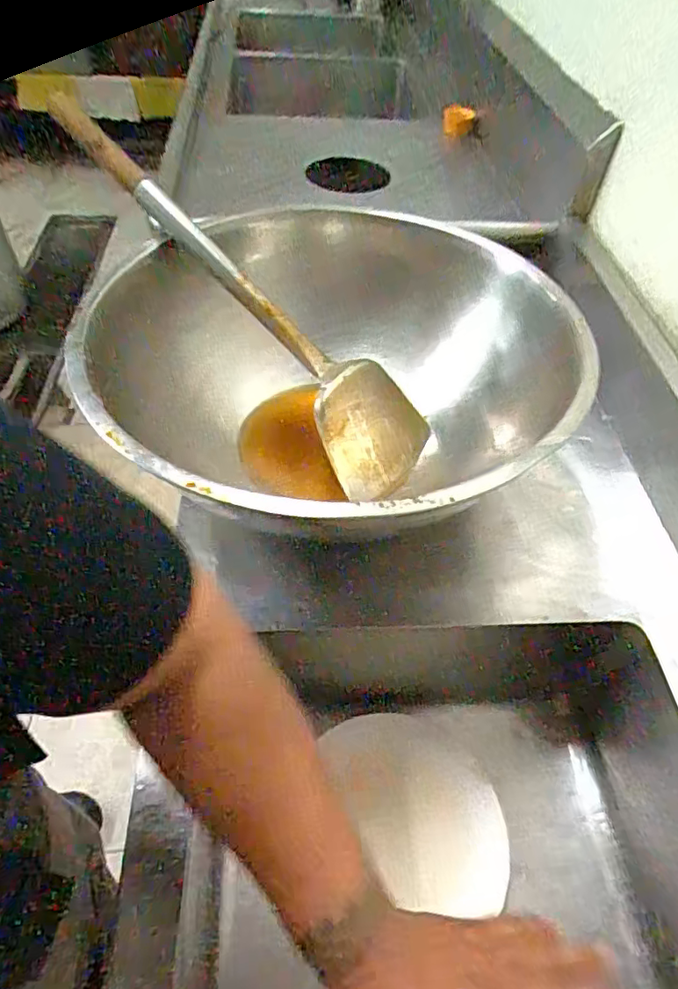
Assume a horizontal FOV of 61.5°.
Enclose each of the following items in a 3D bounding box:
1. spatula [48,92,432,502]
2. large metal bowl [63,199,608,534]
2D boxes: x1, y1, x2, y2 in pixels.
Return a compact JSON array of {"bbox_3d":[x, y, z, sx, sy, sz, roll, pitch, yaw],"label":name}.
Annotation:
[{"bbox_3d":[-0.097,-0.215,0.658,0.538,0.068,0.140,47,56,-10],"label":"spatula"},{"bbox_3d":[-0.021,-0.124,0.666,0.507,0.220,0.532,2,51,-2],"label":"large metal bowl"}]

